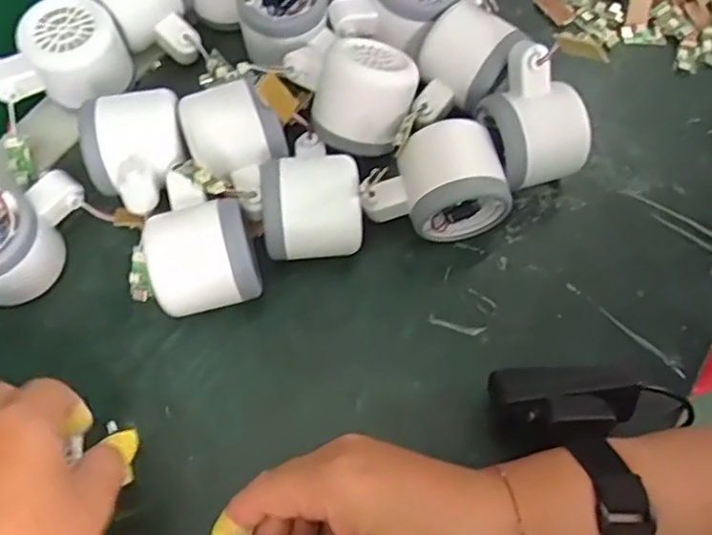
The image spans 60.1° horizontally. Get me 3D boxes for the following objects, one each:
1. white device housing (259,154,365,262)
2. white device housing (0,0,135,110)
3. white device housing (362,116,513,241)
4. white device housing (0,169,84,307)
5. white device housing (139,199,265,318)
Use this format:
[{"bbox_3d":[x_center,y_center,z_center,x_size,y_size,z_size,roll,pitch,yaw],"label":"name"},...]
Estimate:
[{"bbox_3d":[-0.025,-0.032,0.360,0.055,0.055,0.055,-3,68,-3],"label":"white device housing"},{"bbox_3d":[-0.189,-0.130,0.398,0.056,0.050,0.082,36,72,14],"label":"white device housing"},{"bbox_3d":[0.046,-0.048,0.372,0.082,0.053,0.056,-11,68,-4],"label":"white device housing"},{"bbox_3d":[-0.196,-0.017,0.359,0.081,0.052,0.057,-28,70,-10],"label":"white device housing"},{"bbox_3d":[-0.086,-0.001,0.349,0.058,0.056,0.055,-13,69,-7],"label":"white device housing"}]

